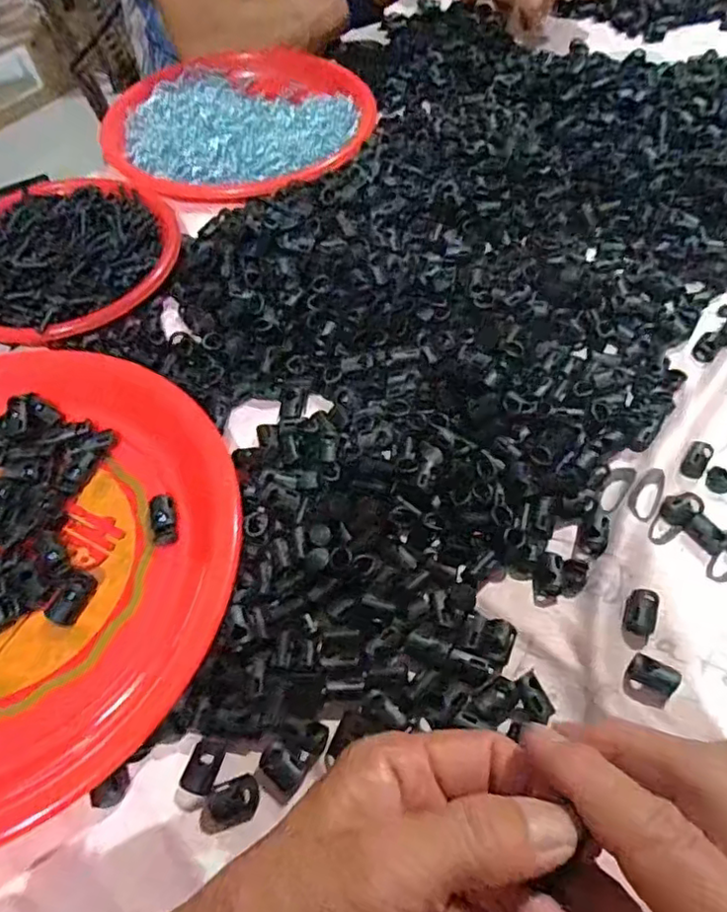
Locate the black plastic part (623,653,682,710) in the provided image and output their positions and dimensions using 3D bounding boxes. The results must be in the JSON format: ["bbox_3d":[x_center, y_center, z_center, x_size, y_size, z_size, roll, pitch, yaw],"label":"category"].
[{"bbox_3d":[0.128,0.100,0.270,0.019,0.008,0.018,20,62,15],"label":"black plastic part"}]

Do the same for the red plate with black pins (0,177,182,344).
[{"bbox_3d":[-0.212,-0.142,0.426,0.154,0.025,0.149,-1,58,2],"label":"red plate with black pins"}]

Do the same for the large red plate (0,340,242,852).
[{"bbox_3d":[-0.199,0.041,0.311,0.251,0.019,0.285,-26,60,-12],"label":"large red plate"}]

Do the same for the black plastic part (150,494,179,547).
[{"bbox_3d":[-0.106,0.033,0.321,0.013,0.006,0.028,-15,59,-6],"label":"black plastic part"}]

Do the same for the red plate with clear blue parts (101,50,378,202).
[{"bbox_3d":[-0.105,-0.285,0.514,0.218,0.025,0.207,-1,58,2],"label":"red plate with clear blue parts"}]

